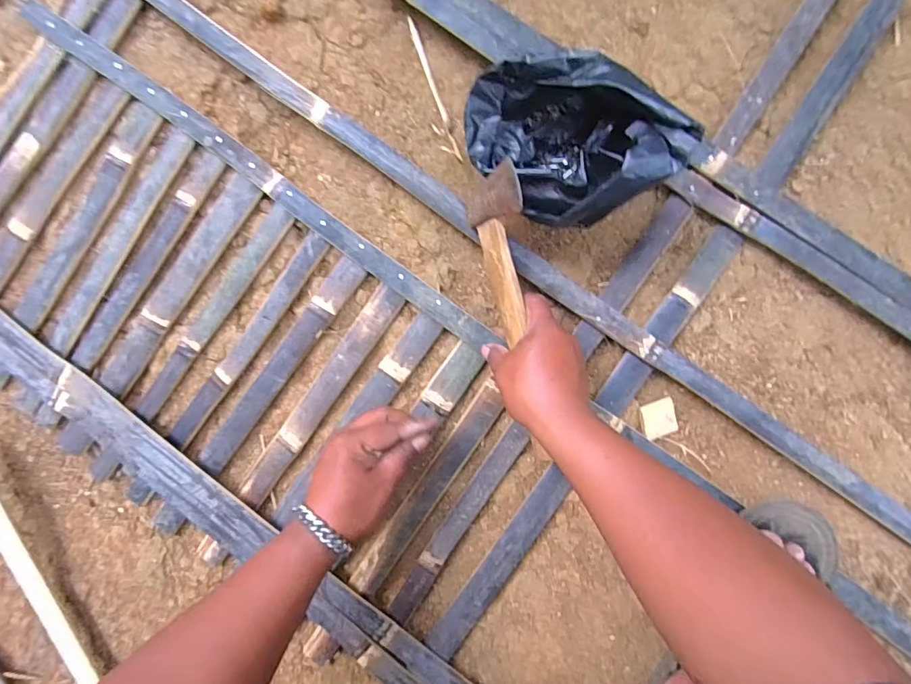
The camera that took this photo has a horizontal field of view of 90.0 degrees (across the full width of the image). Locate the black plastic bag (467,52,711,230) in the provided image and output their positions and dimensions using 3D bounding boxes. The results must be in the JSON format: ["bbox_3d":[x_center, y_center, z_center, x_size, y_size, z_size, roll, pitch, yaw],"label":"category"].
[{"bbox_3d":[0.095,-0.184,0.428,0.120,0.139,0.178,-44,87,3],"label":"black plastic bag"}]

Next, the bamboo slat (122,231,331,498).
[{"bbox_3d":[-0.263,0.036,0.518,0.032,0.008,0.375,35,92,3],"label":"bamboo slat"}]

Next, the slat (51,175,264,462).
[{"bbox_3d":[-0.345,-0.026,0.523,0.039,0.007,0.381,36,92,3],"label":"slat"}]

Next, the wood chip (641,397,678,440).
[{"bbox_3d":[0.217,0.082,0.487,0.035,0.009,0.037,-19,89,4],"label":"wood chip"}]

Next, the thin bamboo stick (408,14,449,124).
[{"bbox_3d":[-0.031,-0.308,0.518,0.008,0.004,0.127,-19,89,4],"label":"thin bamboo stick"}]

